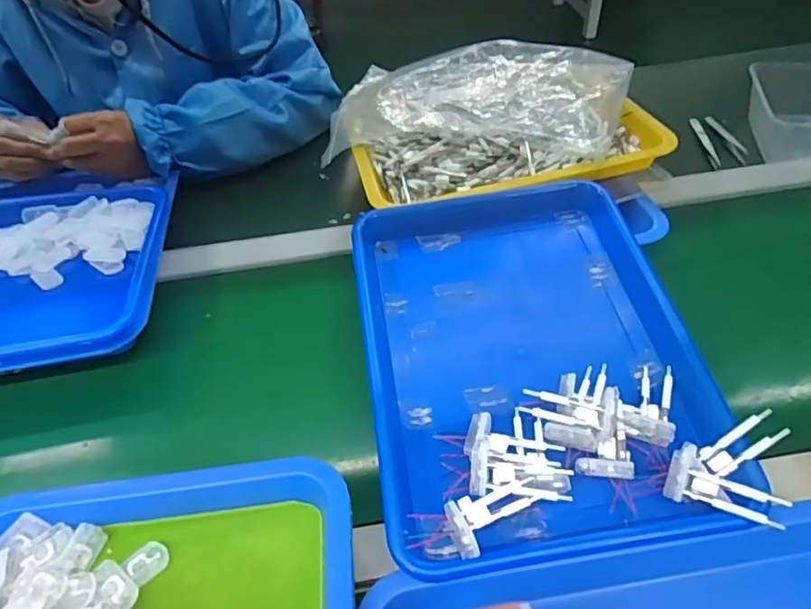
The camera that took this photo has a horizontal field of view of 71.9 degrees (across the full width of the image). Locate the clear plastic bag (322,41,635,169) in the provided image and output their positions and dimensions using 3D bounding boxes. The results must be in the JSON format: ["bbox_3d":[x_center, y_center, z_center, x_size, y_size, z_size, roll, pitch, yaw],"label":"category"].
[{"bbox_3d":[0.081,-0.246,0.666,0.333,0.059,0.207,8,48,12],"label":"clear plastic bag"}]

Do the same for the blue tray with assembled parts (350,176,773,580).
[{"bbox_3d":[0.092,0.030,0.460,0.247,0.054,0.334,-8,46,-3],"label":"blue tray with assembled parts"}]

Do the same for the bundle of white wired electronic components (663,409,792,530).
[{"bbox_3d":[0.213,0.105,0.372,0.064,0.040,0.068,19,51,21],"label":"bundle of white wired electronic components"}]

